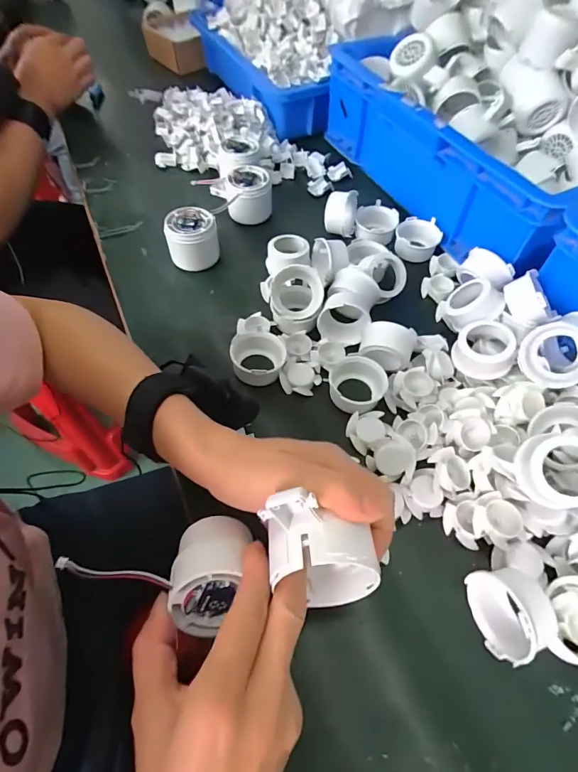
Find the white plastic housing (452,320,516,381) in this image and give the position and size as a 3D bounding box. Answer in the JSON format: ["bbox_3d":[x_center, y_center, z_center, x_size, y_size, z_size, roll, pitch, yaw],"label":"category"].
[{"bbox_3d":[0.185,-0.034,0.377,0.051,0.035,0.052,0,58,0],"label":"white plastic housing"}]

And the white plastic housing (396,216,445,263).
[{"bbox_3d":[0.160,-0.184,0.495,0.051,0.026,0.052,0,58,0],"label":"white plastic housing"}]

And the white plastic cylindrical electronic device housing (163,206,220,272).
[{"bbox_3d":[-0.114,-0.173,0.472,0.061,0.052,0.053,-8,58,-4],"label":"white plastic cylindrical electronic device housing"}]

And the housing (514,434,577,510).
[{"bbox_3d":[0.195,0.062,0.286,0.054,0.056,0.017,51,28,20],"label":"housing"}]

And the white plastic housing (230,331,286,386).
[{"bbox_3d":[-0.029,-0.028,0.392,0.052,0.027,0.049,0,58,0],"label":"white plastic housing"}]

